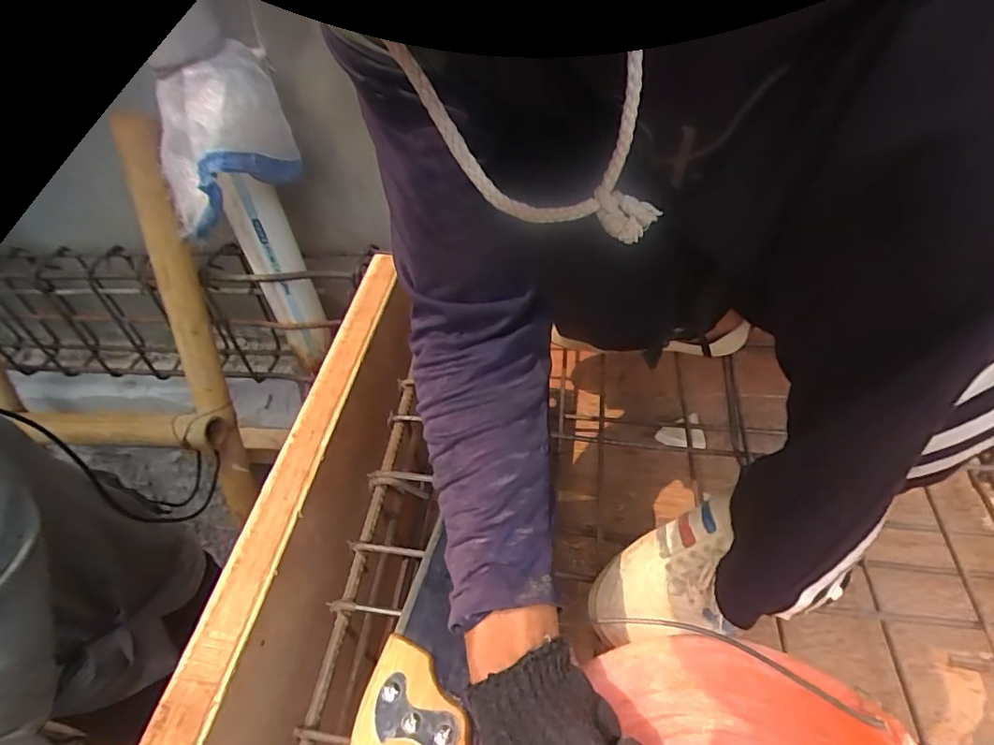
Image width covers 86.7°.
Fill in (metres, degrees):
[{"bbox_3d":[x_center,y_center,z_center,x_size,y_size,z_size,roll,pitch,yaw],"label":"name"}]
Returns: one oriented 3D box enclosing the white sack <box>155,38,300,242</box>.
[{"bbox_3d":[-0.360,-0.295,0.701,0.182,0.154,0.134,-24,51,-16],"label":"white sack"}]

